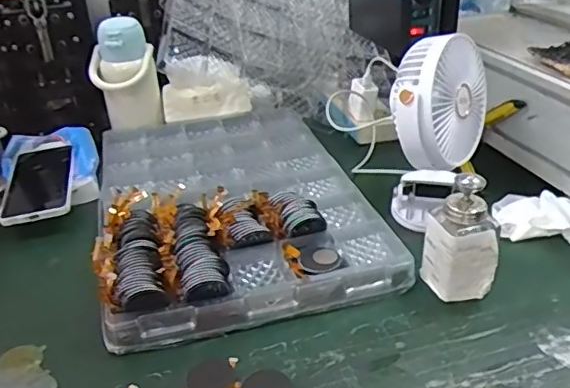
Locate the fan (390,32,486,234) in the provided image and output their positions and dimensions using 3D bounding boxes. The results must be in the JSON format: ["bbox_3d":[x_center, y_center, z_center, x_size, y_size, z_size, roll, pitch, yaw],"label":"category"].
[{"bbox_3d":[0.177,-0.079,0.656,0.080,0.196,0.157,18,37,31],"label":"fan"}]

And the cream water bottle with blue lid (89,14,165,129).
[{"bbox_3d":[-0.239,-0.177,0.832,0.094,0.154,0.077,-13,32,-17],"label":"cream water bottle with blue lid"}]

